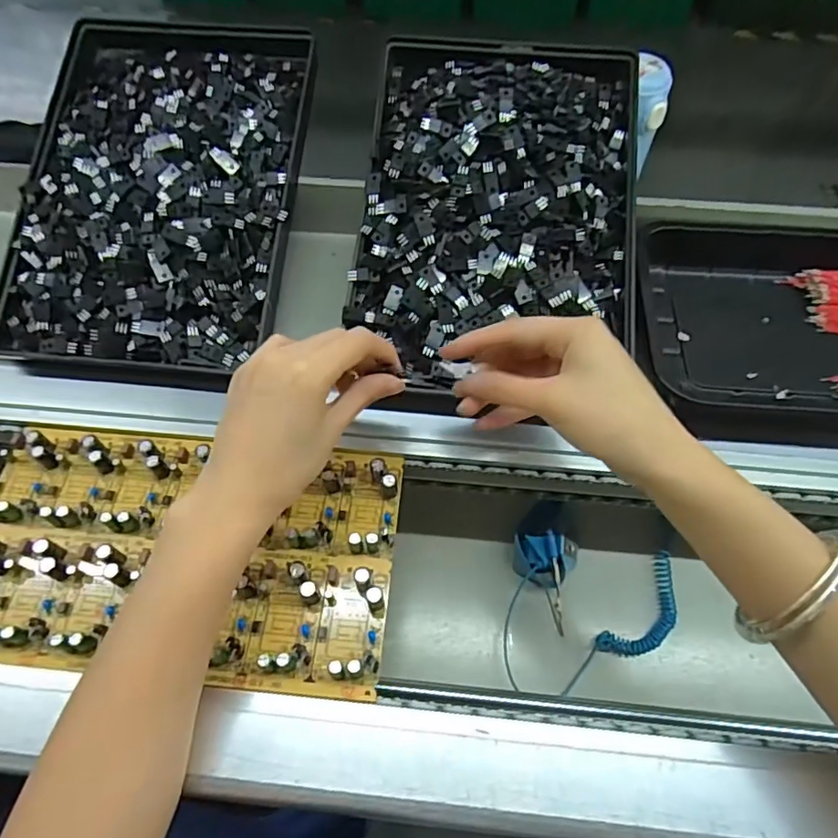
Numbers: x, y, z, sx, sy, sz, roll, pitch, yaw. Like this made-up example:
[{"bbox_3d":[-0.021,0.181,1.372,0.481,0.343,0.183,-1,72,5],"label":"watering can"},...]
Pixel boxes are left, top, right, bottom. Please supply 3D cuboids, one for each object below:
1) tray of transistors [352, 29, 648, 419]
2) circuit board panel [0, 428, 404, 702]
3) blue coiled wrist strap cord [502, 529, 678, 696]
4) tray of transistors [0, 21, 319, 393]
[{"bbox_3d":[0.057,-0.150,0.395,0.190,0.033,0.291,6,76,-1],"label":"tray of transistors"},{"bbox_3d":[-0.148,0.076,0.342,0.262,0.025,0.146,4,57,3],"label":"circuit board panel"},{"bbox_3d":[0.128,0.143,0.414,0.128,0.026,0.109,6,57,4],"label":"blue coiled wrist strap cord"},{"bbox_3d":[-0.189,-0.174,0.413,0.194,0.030,0.298,6,75,2],"label":"tray of transistors"}]

